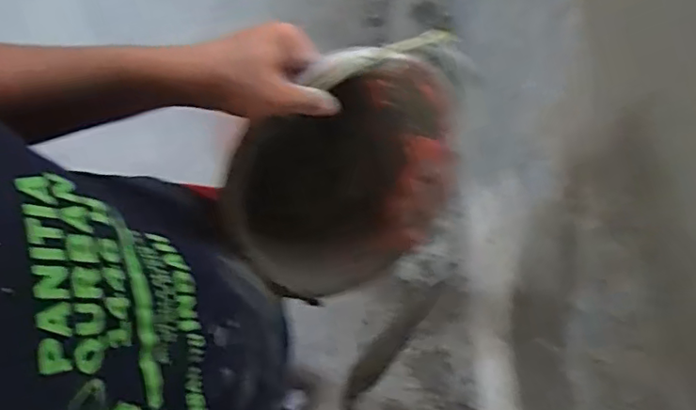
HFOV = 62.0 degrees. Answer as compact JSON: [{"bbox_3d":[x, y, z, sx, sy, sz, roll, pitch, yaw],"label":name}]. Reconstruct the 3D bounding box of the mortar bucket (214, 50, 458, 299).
[{"bbox_3d":[-0.002,-0.029,0.628,0.263,0.241,0.201,-21,77,-6],"label":"mortar bucket"}]

